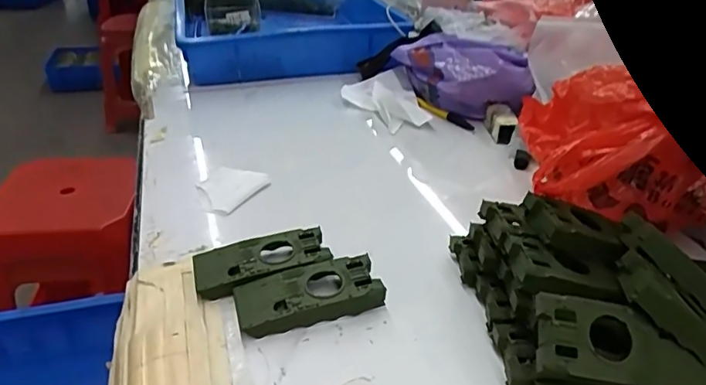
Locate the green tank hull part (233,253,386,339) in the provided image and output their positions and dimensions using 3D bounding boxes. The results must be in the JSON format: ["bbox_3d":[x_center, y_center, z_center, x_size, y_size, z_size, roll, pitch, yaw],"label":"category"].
[{"bbox_3d":[-0.033,0.075,0.389,0.103,0.021,0.046,-9,33,-15],"label":"green tank hull part"}]

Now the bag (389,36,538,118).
[{"bbox_3d":[0.141,-0.162,0.699,0.098,0.092,0.171,-13,35,-22],"label":"bag"}]

